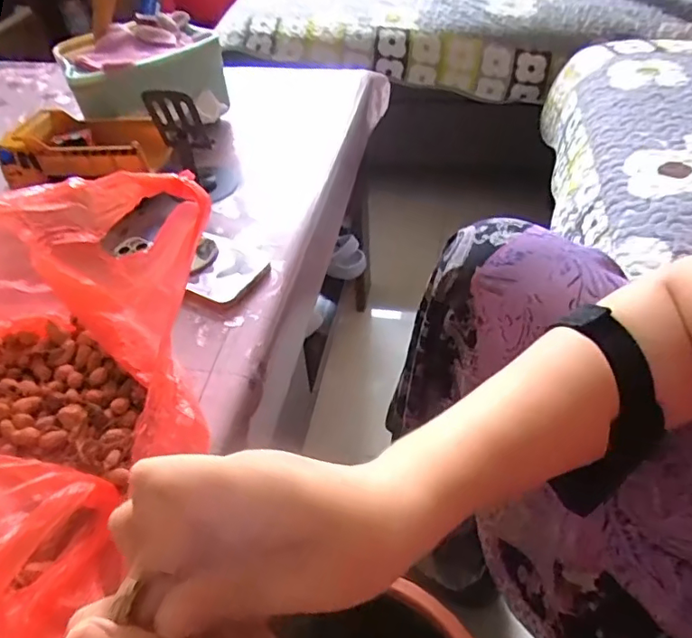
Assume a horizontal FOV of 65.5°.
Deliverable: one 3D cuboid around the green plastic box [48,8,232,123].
[{"bbox_3d":[-0.273,-0.337,0.741,0.196,0.090,0.159,-25,50,-16],"label":"green plastic box"}]

